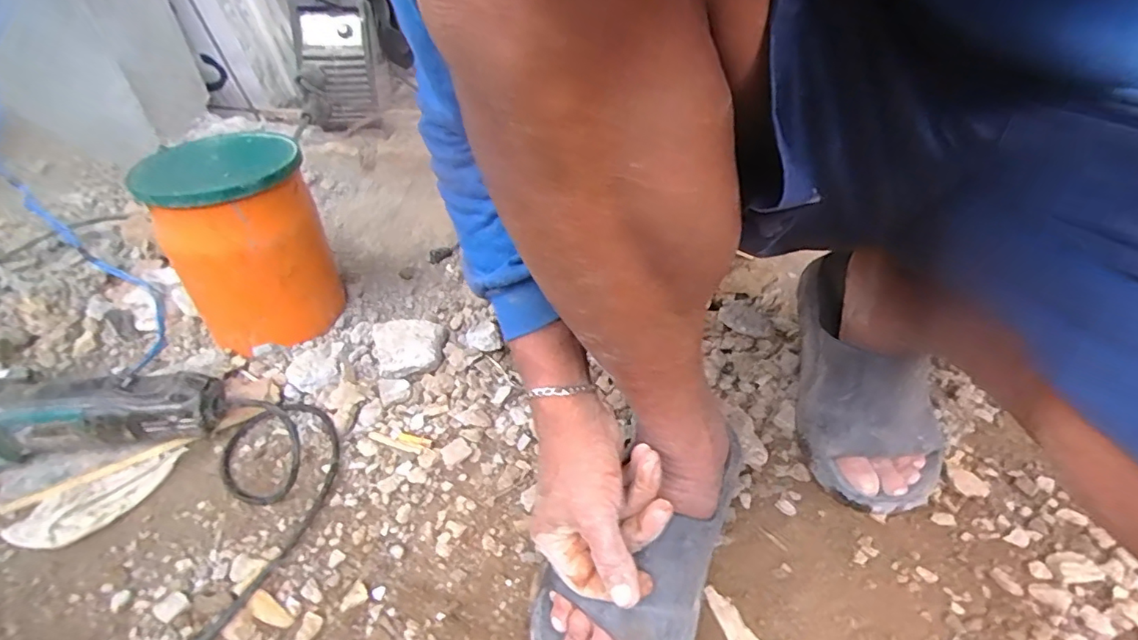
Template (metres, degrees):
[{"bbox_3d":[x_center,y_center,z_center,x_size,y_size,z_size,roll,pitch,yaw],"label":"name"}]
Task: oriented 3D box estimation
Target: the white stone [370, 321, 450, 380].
[{"bbox_3d":[-0.188,0.029,0.638,0.086,0.035,0.082,-13,40,-10],"label":"white stone"}]

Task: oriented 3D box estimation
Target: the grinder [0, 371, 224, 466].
[{"bbox_3d":[-0.494,0.095,0.530,0.282,0.109,0.091,0,39,6],"label":"grinder"}]

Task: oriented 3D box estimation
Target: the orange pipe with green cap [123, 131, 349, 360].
[{"bbox_3d":[-0.377,-0.088,0.652,0.155,0.209,0.146,-23,42,-21],"label":"orange pipe with green cap"}]

